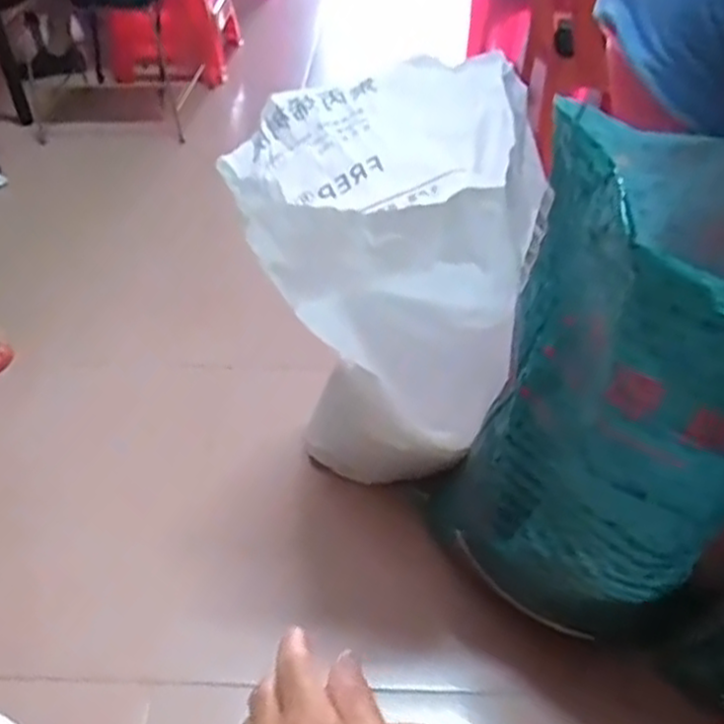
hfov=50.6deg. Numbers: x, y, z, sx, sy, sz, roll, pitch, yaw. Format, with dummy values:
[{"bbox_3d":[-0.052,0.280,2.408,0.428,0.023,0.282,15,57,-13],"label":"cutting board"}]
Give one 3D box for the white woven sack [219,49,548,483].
[{"bbox_3d":[0.036,-0.078,1.068,0.368,0.556,0.335,9,43,13],"label":"white woven sack"}]

